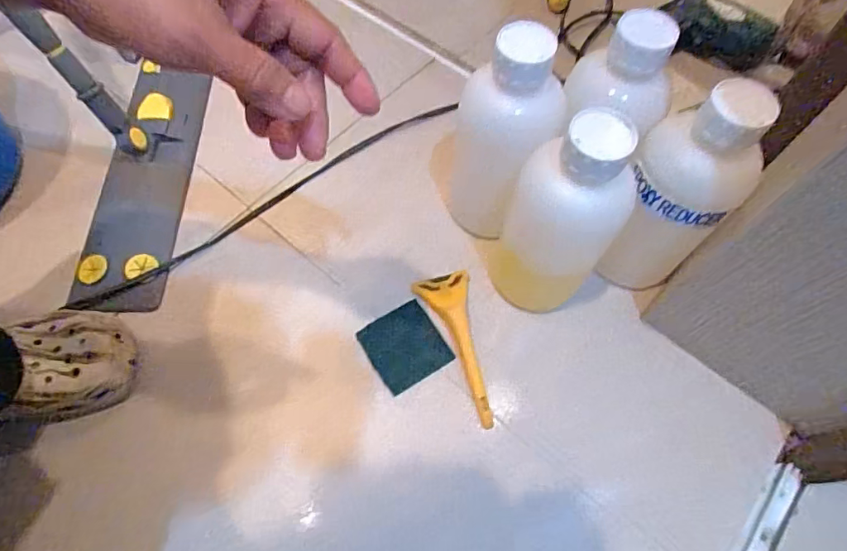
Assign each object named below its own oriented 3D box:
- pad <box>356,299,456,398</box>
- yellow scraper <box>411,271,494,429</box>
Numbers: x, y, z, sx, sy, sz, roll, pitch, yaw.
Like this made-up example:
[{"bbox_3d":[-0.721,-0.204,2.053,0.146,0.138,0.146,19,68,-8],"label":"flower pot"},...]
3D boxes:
[{"bbox_3d":[-0.019,0.071,0.504,0.071,0.006,0.075,-30,67,-15],"label":"pad"},{"bbox_3d":[0.034,0.072,0.503,0.057,0.014,0.163,-10,64,-6],"label":"yellow scraper"}]

